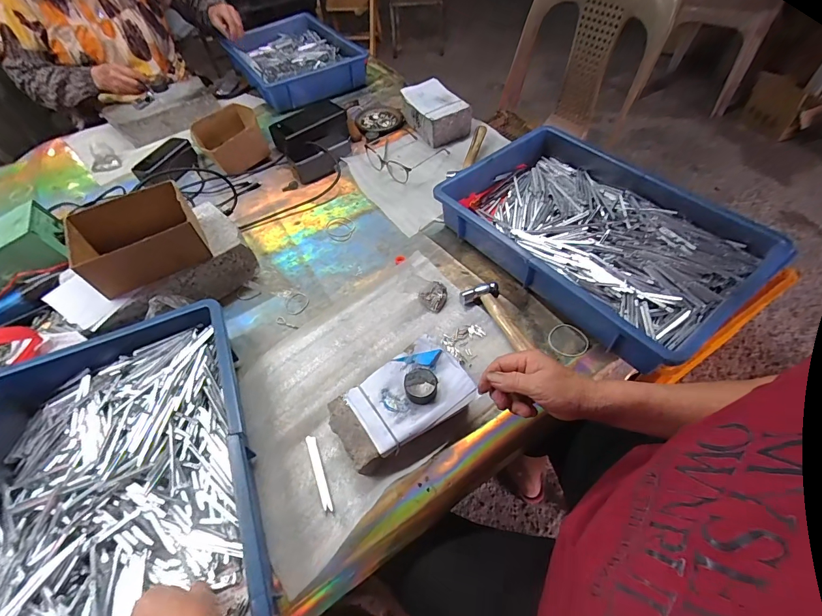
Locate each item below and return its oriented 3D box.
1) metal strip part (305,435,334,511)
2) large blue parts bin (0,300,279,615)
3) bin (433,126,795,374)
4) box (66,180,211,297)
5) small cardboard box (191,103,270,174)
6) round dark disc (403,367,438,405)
[{"bbox_3d":[-0.112,0.197,0.455,0.013,0.004,0.090,-21,55,-10],"label":"metal strip part"},{"bbox_3d":[-0.311,0.209,0.398,0.285,0.069,0.422,-20,55,-10],"label":"large blue parts bin"},{"bbox_3d":[0.278,-0.118,0.601,0.277,0.088,0.425,-34,58,-19],"label":"bin"},{"bbox_3d":[-0.394,-0.102,0.549,0.152,0.071,0.114,-31,58,-17],"label":"box"},{"bbox_3d":[-0.400,-0.371,0.847,0.136,0.075,0.152,-30,57,-16],"label":"small cardboard box"},{"bbox_3d":[0.012,0.092,0.458,0.039,0.019,0.044,10,56,12],"label":"round dark disc"}]

